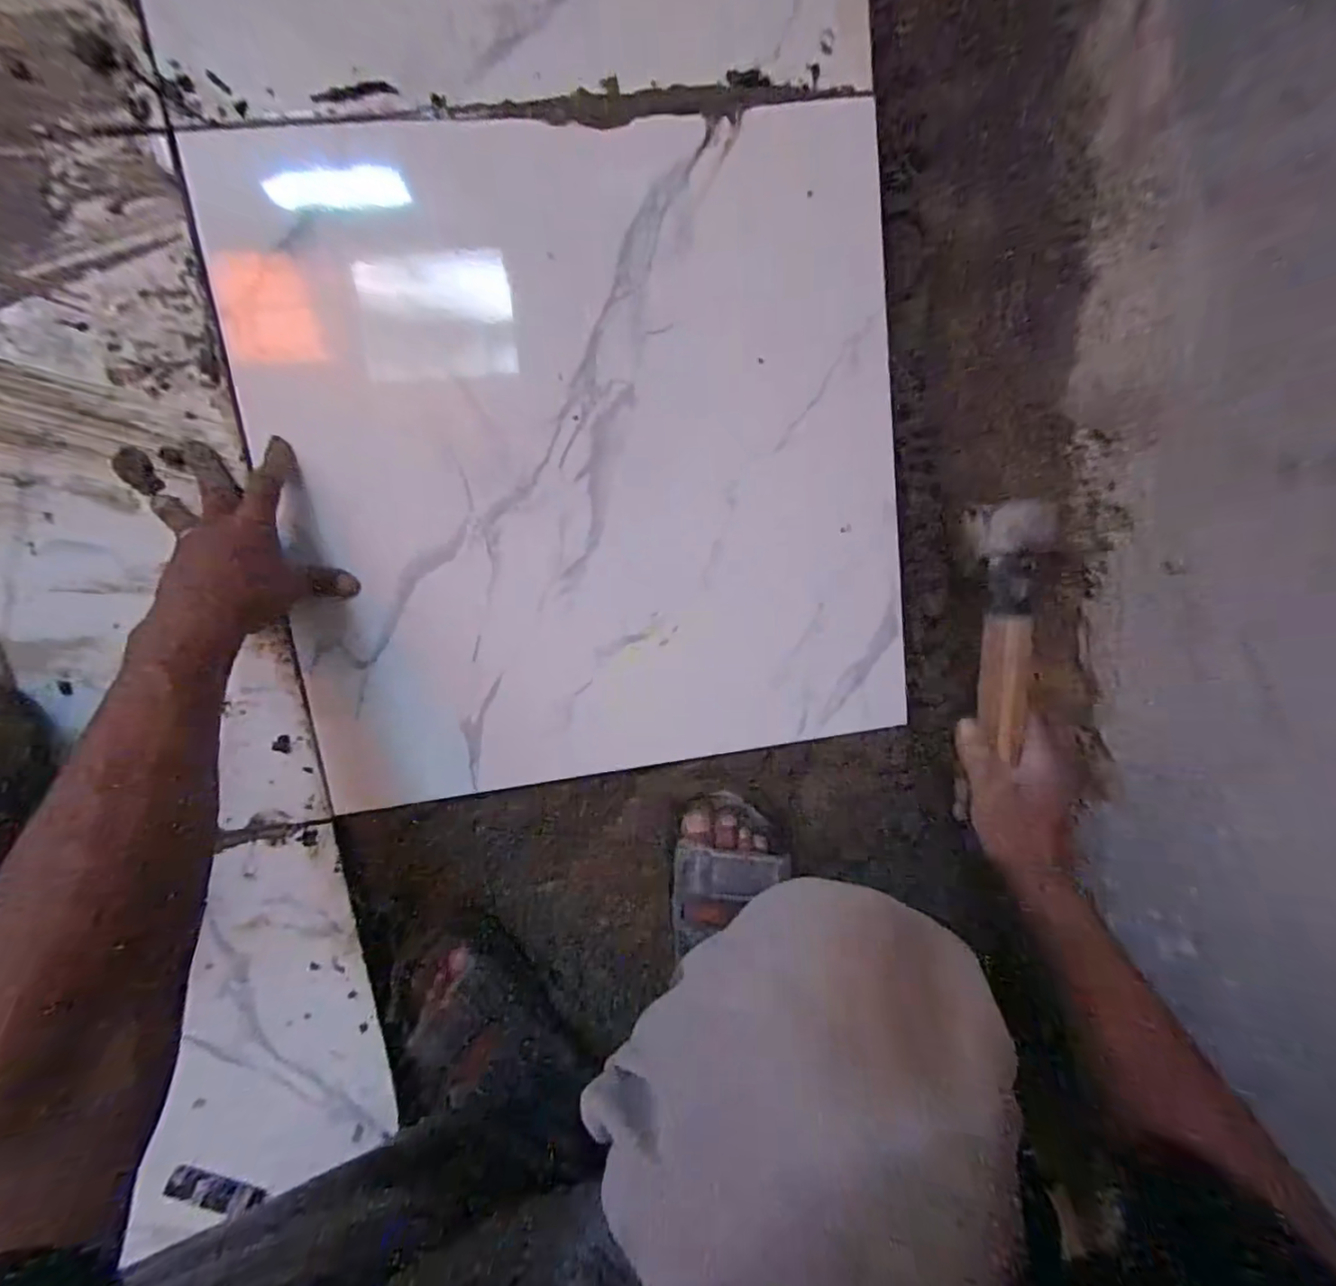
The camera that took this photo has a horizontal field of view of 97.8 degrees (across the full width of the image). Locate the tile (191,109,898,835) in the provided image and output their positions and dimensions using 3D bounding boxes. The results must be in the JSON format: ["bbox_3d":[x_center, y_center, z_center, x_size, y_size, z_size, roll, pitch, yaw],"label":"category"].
[{"bbox_3d":[-0.056,-0.134,0.456,0.482,0.012,0.481,-8,100,-6],"label":"tile"}]

